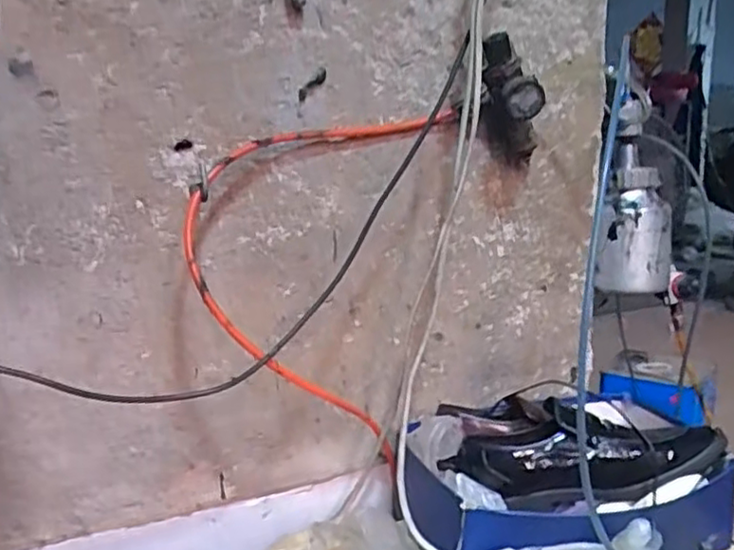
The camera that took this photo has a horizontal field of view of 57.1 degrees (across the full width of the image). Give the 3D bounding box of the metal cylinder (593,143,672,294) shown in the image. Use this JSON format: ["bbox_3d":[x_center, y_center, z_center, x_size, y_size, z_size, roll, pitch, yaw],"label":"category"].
[{"bbox_3d":[0.347,-0.062,0.875,0.088,0.167,0.068,3,14,23],"label":"metal cylinder"}]

